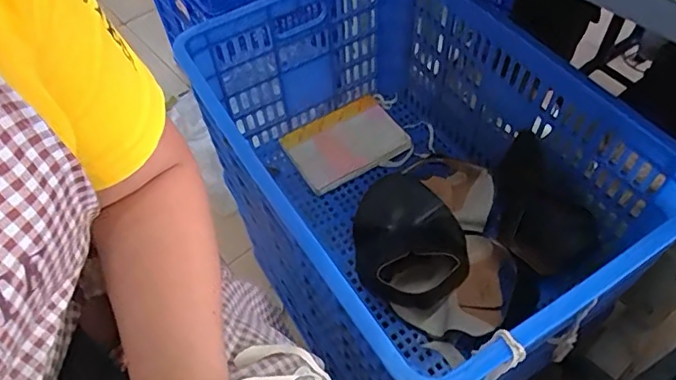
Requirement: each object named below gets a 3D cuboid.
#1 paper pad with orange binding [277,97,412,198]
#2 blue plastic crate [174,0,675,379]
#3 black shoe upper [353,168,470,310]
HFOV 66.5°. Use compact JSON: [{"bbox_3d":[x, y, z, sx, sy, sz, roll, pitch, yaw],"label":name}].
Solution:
[{"bbox_3d":[0.023,-0.090,0.965,0.229,0.023,0.161,-24,56,-14],"label":"paper pad with orange binding"},{"bbox_3d":[0.090,-0.022,0.753,0.413,0.294,0.603,-27,57,-16],"label":"blue plastic crate"},{"bbox_3d":[0.113,0.068,0.808,0.147,0.074,0.215,-24,56,-14],"label":"black shoe upper"}]

